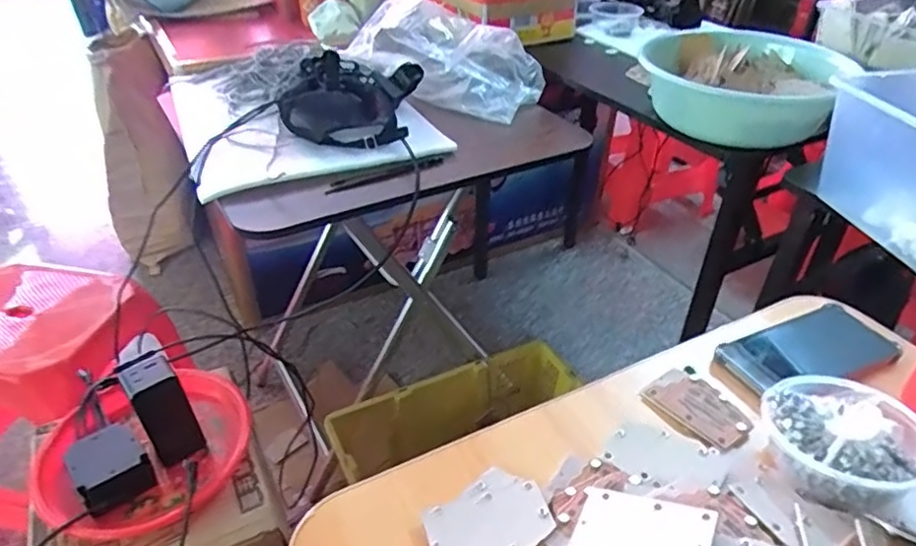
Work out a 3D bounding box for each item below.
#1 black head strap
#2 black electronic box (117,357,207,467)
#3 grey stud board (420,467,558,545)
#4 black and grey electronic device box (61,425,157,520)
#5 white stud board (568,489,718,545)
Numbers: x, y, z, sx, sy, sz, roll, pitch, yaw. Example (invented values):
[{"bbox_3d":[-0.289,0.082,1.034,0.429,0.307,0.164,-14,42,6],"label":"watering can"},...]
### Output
[{"bbox_3d":[-0.175,-0.303,1.023,0.208,0.081,0.286,2,37,2],"label":"black head strap"},{"bbox_3d":[-0.353,0.166,0.738,0.054,0.124,0.054,-24,43,-30],"label":"black electronic box"},{"bbox_3d":[0.019,0.170,0.425,0.086,0.011,0.066,-17,41,-19],"label":"grey stud board"},{"bbox_3d":[-0.400,0.223,0.708,0.069,0.040,0.083,-27,45,-33],"label":"black and grey electronic device box"},{"bbox_3d":[0.117,0.167,0.394,0.086,0.005,0.053,-7,31,34],"label":"white stud board"}]

